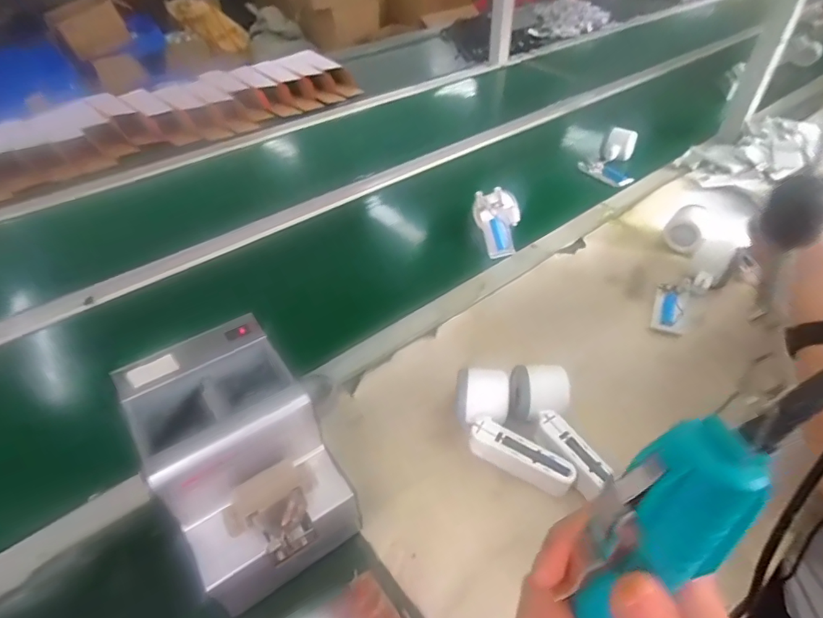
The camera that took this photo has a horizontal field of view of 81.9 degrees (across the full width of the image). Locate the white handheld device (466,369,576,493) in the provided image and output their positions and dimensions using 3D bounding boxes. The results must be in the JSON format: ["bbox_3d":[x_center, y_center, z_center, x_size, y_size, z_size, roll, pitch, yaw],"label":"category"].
[{"bbox_3d":[0.094,0.126,0.477,0.063,0.048,0.142,-18,46,-16],"label":"white handheld device"}]

